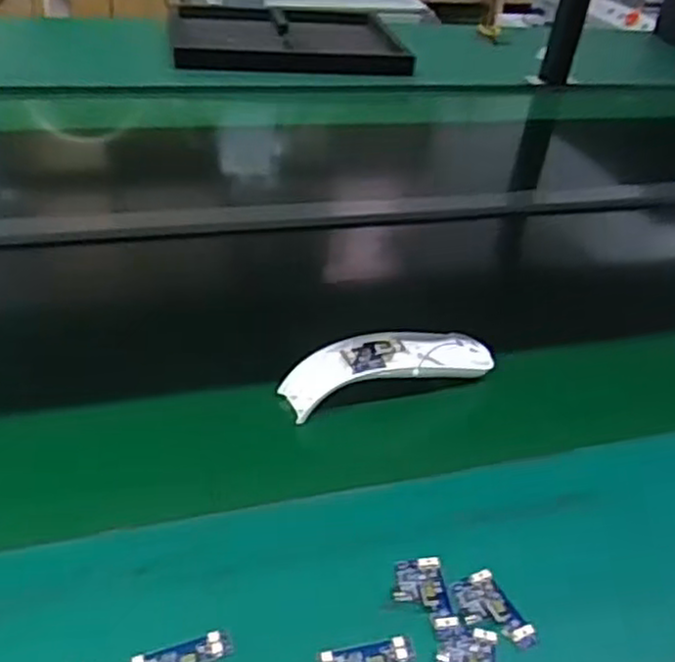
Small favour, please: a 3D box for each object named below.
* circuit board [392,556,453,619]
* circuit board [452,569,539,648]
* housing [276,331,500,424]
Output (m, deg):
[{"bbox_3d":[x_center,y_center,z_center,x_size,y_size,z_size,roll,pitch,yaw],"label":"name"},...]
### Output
[{"bbox_3d":[0.056,0.170,0.489,0.035,0.004,0.044,1,39,-9],"label":"circuit board"},{"bbox_3d":[0.101,0.183,0.480,0.035,0.008,0.058,-14,44,-26],"label":"circuit board"},{"bbox_3d":[0.053,0.034,0.641,0.192,0.047,0.067,-6,41,-17],"label":"housing"}]

